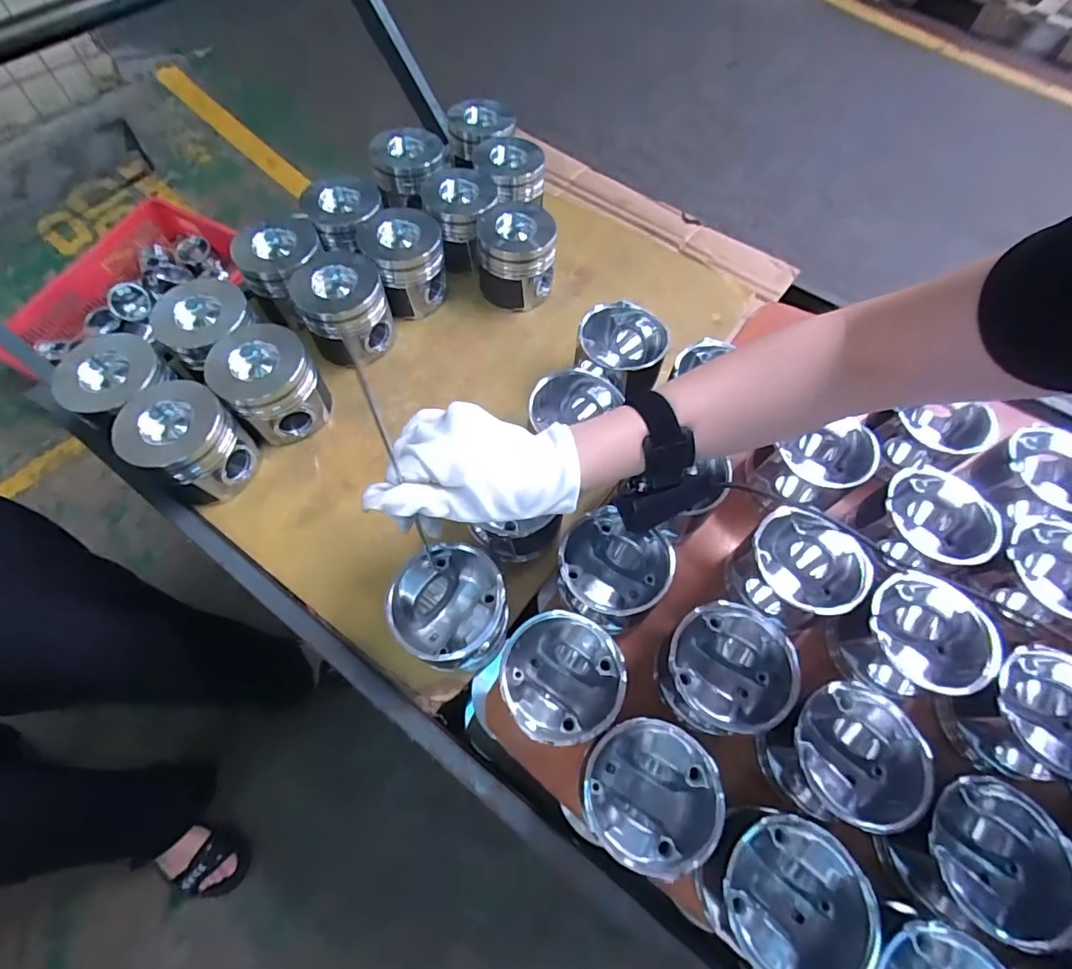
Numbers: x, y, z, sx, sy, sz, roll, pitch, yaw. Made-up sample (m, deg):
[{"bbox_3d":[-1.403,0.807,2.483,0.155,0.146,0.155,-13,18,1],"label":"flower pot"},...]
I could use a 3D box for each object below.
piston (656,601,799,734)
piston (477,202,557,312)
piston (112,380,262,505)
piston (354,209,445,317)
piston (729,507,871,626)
[{"bbox_3d":[0.156,0.159,0.435,0.098,0.087,0.093,0,62,-1],"label":"piston"},{"bbox_3d":[-0.025,-0.280,0.653,0.094,0.086,0.096,5,62,2],"label":"piston"},{"bbox_3d":[-0.335,-0.040,0.514,0.082,0.090,0.093,37,67,17],"label":"piston"},{"bbox_3d":[-0.158,-0.269,0.640,0.092,0.084,0.090,-12,62,-8],"label":"piston"},{"bbox_3d":[0.228,0.078,0.466,0.094,0.064,0.088,0,62,-1],"label":"piston"}]

